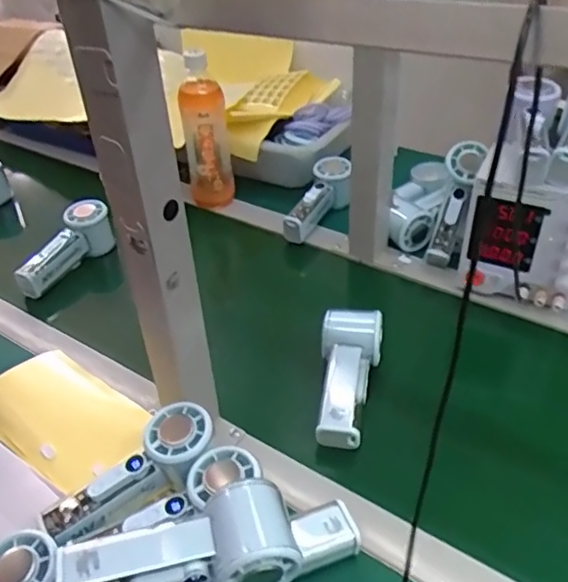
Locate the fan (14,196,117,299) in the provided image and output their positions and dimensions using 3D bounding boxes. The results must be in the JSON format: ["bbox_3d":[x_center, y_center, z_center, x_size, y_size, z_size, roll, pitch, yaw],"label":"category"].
[{"bbox_3d":[-0.271,-0.056,0.762,0.058,0.056,0.147,8,39,14],"label":"fan"}]

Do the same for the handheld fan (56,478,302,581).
[{"bbox_3d":[-0.067,0.170,0.389,0.147,0.047,0.054,-11,38,-10],"label":"handheld fan"}]

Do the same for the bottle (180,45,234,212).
[{"bbox_3d":[-0.109,-0.212,0.830,0.058,0.207,0.053,1,38,5],"label":"bottle"}]

